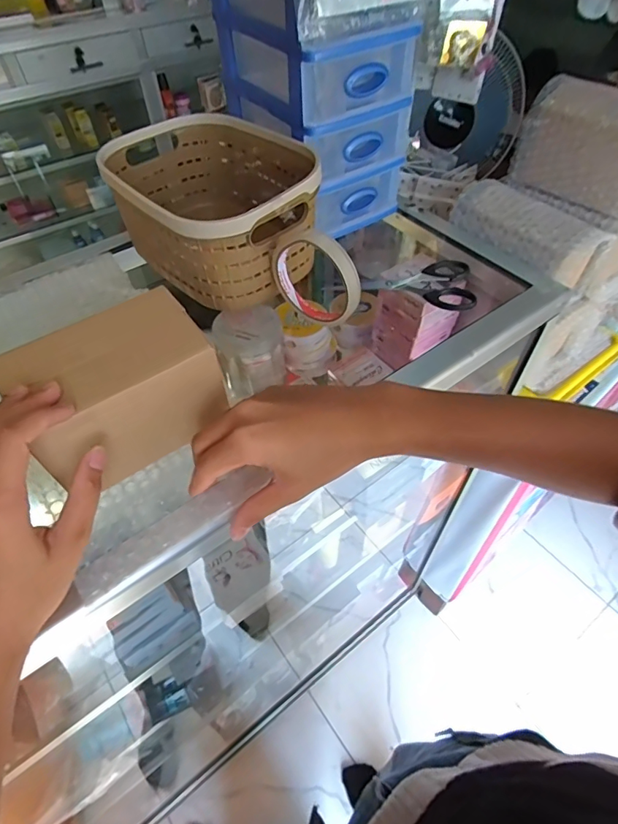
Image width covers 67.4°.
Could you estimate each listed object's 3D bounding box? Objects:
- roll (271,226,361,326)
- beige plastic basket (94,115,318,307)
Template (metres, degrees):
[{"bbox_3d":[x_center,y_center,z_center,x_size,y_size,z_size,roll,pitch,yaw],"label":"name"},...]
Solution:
[{"bbox_3d":[0.006,-0.120,0.419,0.090,0.091,0.015,30,58,24],"label":"roll"},{"bbox_3d":[-0.094,-0.213,0.474,0.165,0.106,0.221,-28,55,-19],"label":"beige plastic basket"}]

